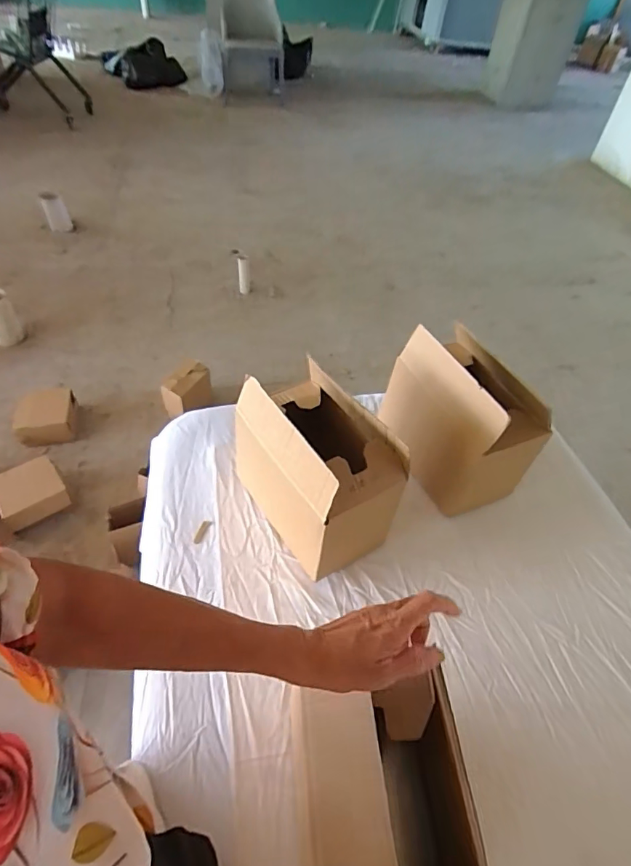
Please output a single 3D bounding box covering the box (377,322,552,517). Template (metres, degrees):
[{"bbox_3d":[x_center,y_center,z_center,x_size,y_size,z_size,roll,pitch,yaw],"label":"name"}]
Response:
[{"bbox_3d":[0.229,-0.021,0.781,0.147,0.223,0.235,-16,51,-19],"label":"box"}]

